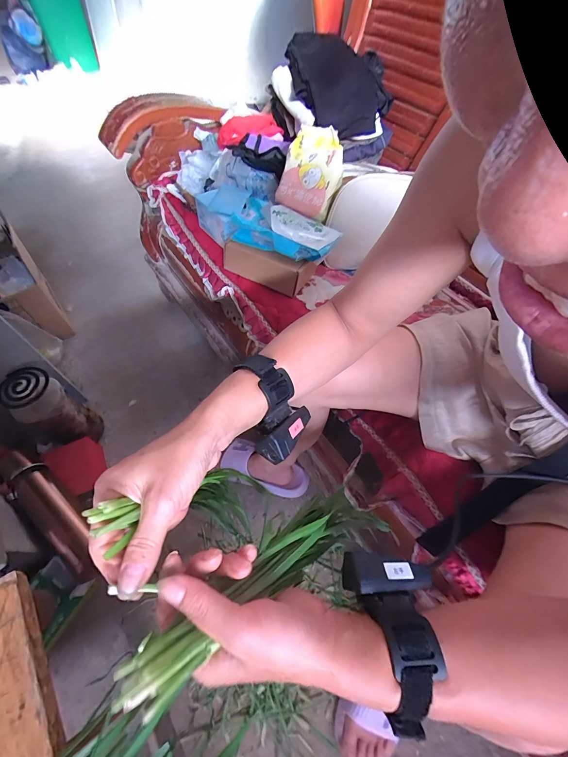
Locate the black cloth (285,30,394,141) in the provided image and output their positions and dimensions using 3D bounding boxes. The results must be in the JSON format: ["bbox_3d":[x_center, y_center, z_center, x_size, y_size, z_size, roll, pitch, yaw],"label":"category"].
[{"bbox_3d":[0.134,-0.731,0.769,0.219,0.109,0.356,-7,57,-8],"label":"black cloth"}]

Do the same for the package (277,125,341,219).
[{"bbox_3d":[0.061,-0.450,0.676,0.120,0.160,0.043,20,13,10],"label":"package"}]

